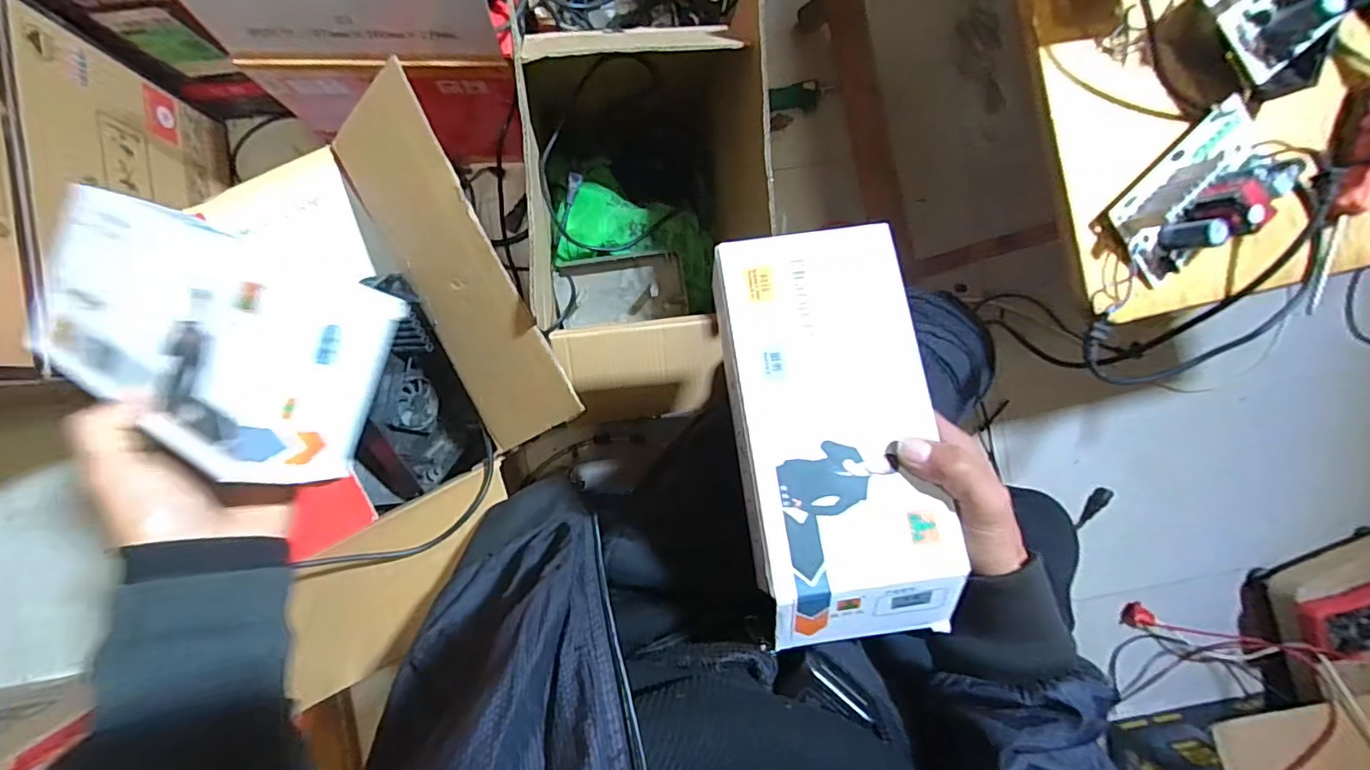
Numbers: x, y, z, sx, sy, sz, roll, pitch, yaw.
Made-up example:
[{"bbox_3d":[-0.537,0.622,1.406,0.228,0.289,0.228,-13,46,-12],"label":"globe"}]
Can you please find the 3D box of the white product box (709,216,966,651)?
[{"bbox_3d":[0.090,0.032,0.374,0.125,0.044,0.266,-5,80,-6],"label":"white product box"}]

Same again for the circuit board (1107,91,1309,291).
[{"bbox_3d":[0.347,-0.130,0.378,0.126,0.036,0.066,-45,95,-4],"label":"circuit board"}]

